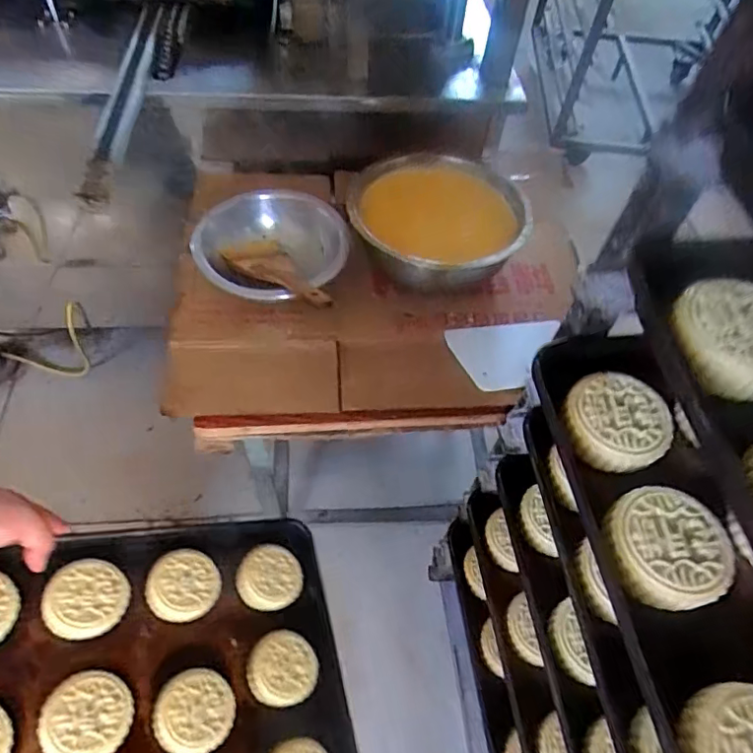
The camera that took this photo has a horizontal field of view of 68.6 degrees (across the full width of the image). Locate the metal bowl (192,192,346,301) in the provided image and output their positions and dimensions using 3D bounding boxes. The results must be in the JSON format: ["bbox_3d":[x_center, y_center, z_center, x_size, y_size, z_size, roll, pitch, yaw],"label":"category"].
[{"bbox_3d":[-0.127,-0.146,0.689,0.173,0.070,0.175,2,56,-4],"label":"metal bowl"}]

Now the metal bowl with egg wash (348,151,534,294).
[{"bbox_3d":[0.078,-0.190,0.712,0.219,0.109,0.202,2,56,-4],"label":"metal bowl with egg wash"}]

